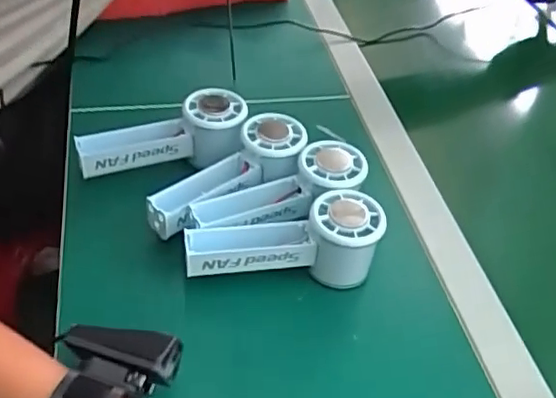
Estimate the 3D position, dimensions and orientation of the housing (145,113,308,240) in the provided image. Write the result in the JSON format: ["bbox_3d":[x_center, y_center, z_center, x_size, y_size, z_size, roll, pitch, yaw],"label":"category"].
[{"bbox_3d":[-0.035,-0.013,0.519,0.060,0.059,0.151,34,50,26],"label":"housing"}]

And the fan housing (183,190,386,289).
[{"bbox_3d":[0.004,0.033,0.475,0.144,0.064,0.053,1,44,-6],"label":"fan housing"}]

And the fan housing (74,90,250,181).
[{"bbox_3d":[-0.097,-0.049,0.546,0.149,0.058,0.076,-16,47,-6],"label":"fan housing"}]

